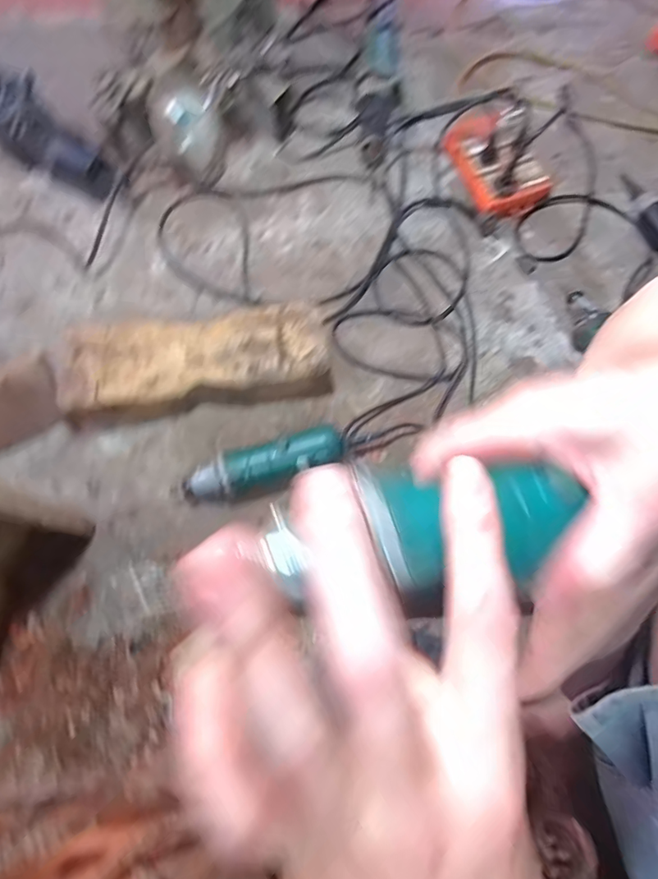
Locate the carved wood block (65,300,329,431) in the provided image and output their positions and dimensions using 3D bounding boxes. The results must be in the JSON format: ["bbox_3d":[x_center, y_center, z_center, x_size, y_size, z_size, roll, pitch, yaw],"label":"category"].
[{"bbox_3d":[-0.167,-0.095,0.641,0.328,0.078,0.116,-7,70,-4],"label":"carved wood block"}]

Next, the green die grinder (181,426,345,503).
[{"bbox_3d":[-0.082,0.033,0.604,0.199,0.059,0.052,-15,70,-9],"label":"green die grinder"}]

